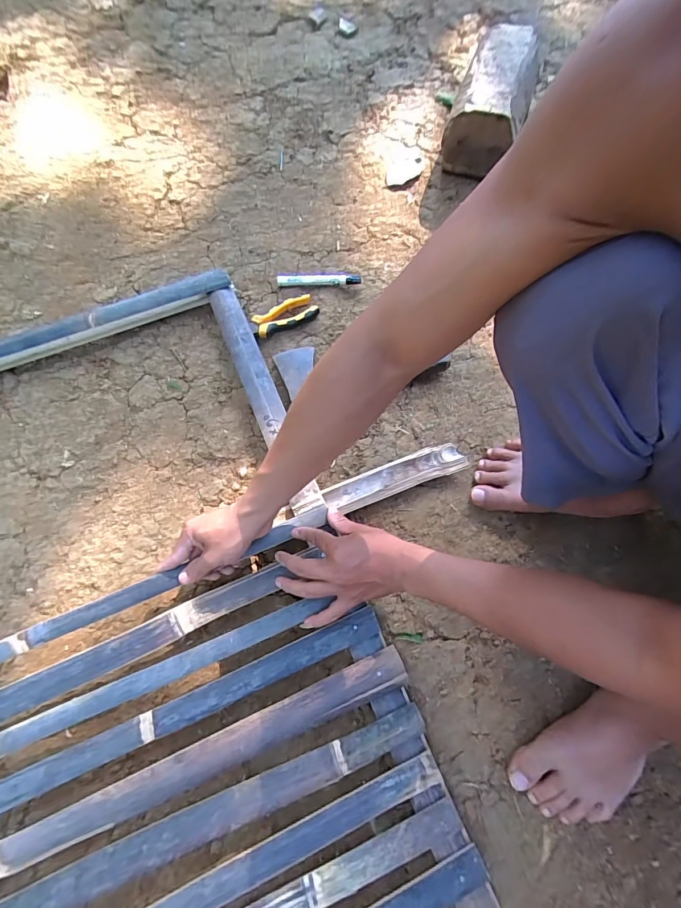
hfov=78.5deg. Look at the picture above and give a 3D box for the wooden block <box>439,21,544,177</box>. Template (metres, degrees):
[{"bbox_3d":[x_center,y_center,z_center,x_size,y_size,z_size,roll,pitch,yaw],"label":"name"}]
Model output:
[{"bbox_3d":[0.291,-0.665,0.794,0.123,0.125,0.289,20,72,6],"label":"wooden block"}]

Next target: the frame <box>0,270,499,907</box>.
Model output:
[{"bbox_3d":[-0.426,0.247,0.515,0.891,0.061,0.857,-22,73,-9],"label":"frame"}]

